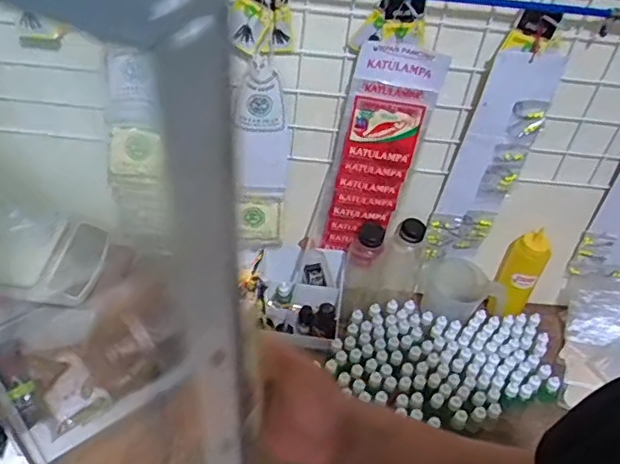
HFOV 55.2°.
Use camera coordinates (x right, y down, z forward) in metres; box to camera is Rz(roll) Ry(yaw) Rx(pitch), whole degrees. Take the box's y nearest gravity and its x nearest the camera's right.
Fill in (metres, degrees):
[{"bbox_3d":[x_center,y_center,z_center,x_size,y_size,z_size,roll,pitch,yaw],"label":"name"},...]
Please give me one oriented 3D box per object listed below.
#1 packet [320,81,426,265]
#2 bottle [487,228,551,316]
[{"bbox_3d":[0.090,-0.073,0.907,0.105,0.323,0.024,6,43,-2],"label":"packet"},{"bbox_3d":[0.356,0.073,1.005,0.065,0.151,0.062,22,45,15],"label":"bottle"}]

